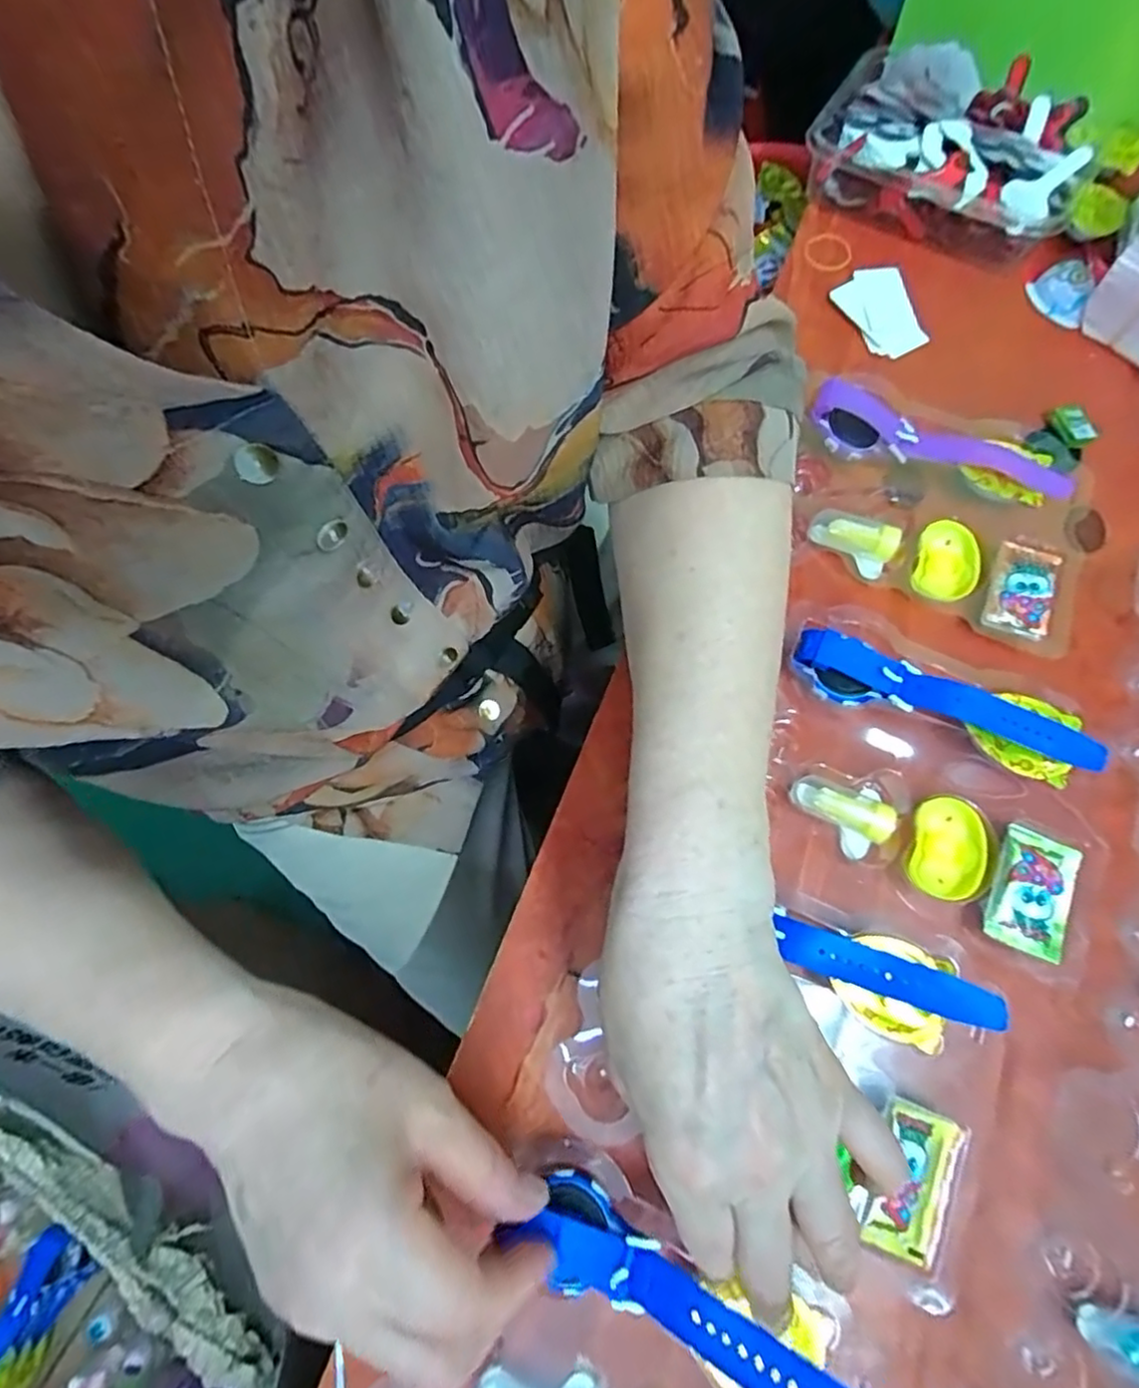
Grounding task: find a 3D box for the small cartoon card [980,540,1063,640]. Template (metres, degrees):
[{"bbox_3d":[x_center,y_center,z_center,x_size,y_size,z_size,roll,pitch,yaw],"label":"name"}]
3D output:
[{"bbox_3d":[0.241,-0.058,0.334,0.031,0.005,0.059,23,75,10],"label":"small cartoon card"}]

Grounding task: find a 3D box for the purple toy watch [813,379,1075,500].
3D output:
[{"bbox_3d":[0.208,-0.141,0.355,0.142,0.021,0.029,17,74,8],"label":"purple toy watch"}]

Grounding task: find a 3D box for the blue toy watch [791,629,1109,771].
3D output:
[{"bbox_3d":[0.185,0.001,0.314,0.150,0.019,0.029,16,74,8],"label":"blue toy watch"}]

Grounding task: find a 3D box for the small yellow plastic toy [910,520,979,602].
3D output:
[{"bbox_3d":[0.203,-0.070,0.340,0.033,0.007,0.045,17,74,8],"label":"small yellow plastic toy"}]

